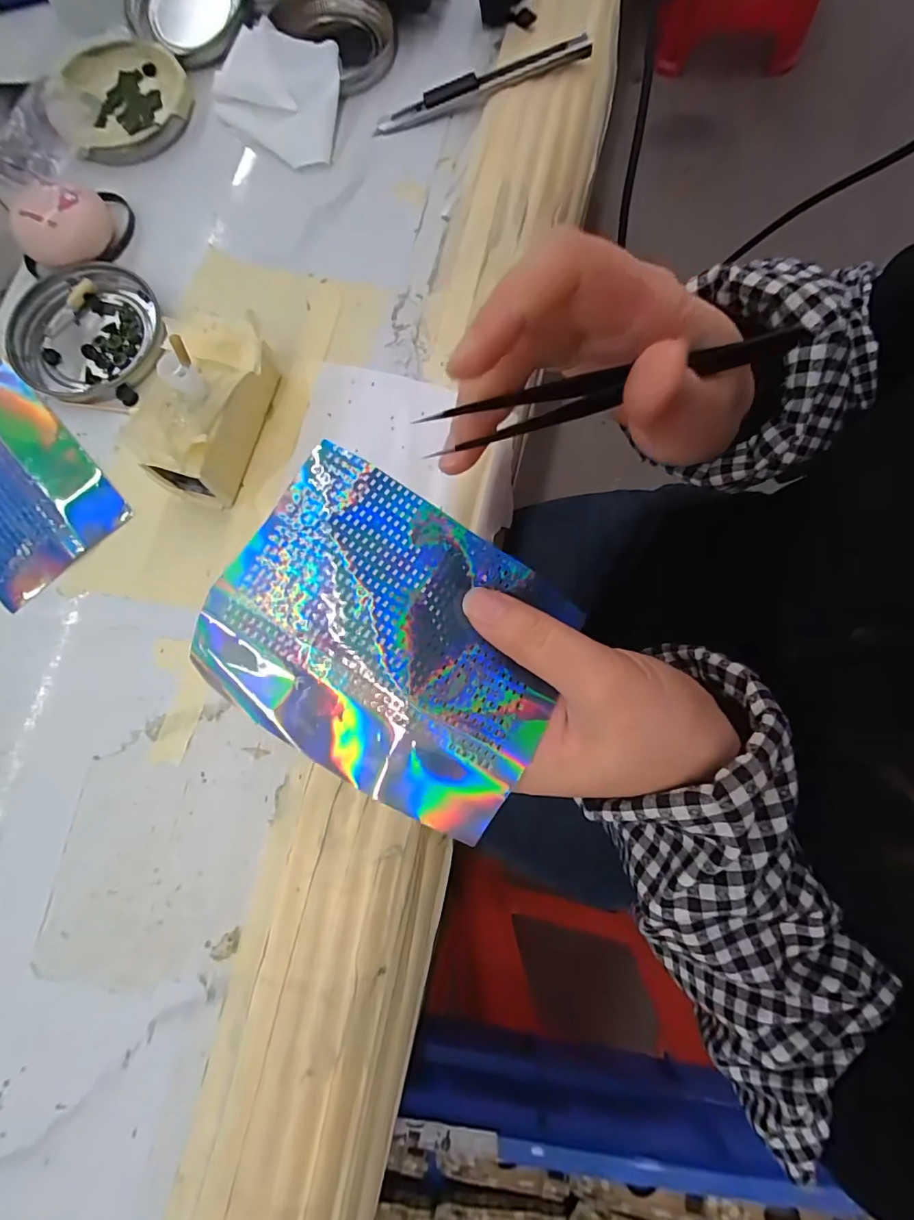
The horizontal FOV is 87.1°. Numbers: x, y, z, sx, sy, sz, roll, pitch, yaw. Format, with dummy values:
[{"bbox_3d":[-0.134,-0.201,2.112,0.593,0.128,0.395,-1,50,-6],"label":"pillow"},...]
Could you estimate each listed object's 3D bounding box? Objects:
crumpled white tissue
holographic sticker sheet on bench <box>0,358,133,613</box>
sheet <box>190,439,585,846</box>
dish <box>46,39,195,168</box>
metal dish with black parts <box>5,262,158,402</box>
[{"bbox_3d":[-0.107,-0.305,0.285,0.072,0.012,0.088,2,79,1],"label":"crumpled white tissue"},{"bbox_3d":[-0.232,-0.069,0.245,0.075,0.004,0.124,-41,81,-7],"label":"holographic sticker sheet on bench"},{"bbox_3d":[-0.022,0.011,0.173,0.118,0.029,0.100,29,81,6],"label":"sheet"},{"bbox_3d":[-0.203,-0.305,0.286,0.078,0.014,0.086,-41,81,-7],"label":"dish"},{"bbox_3d":[-0.202,-0.148,0.260,0.078,0.011,0.078,0,79,1],"label":"metal dish with black parts"}]

